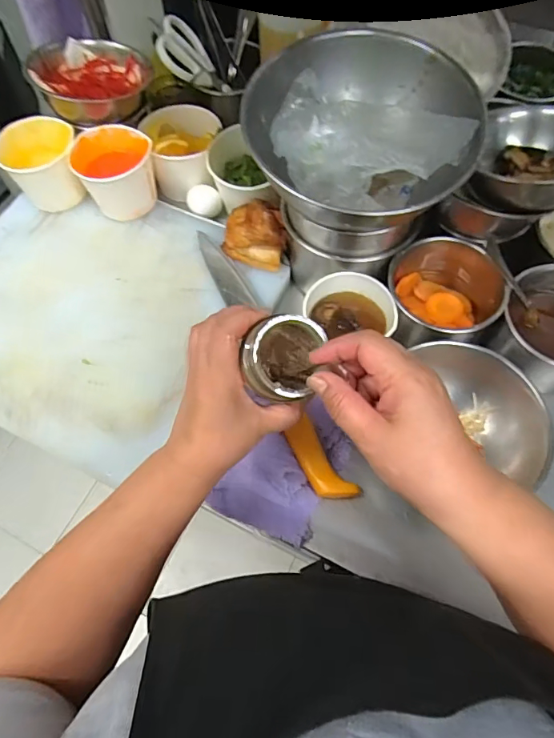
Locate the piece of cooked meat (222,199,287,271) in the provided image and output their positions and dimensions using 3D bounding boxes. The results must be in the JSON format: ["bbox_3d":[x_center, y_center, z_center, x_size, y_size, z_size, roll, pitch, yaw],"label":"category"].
[{"bbox_3d":[-0.027,-0.167,0.568,0.080,0.047,0.066,18,66,10],"label":"piece of cooked meat"}]

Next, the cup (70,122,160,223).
[{"bbox_3d":[-0.203,-0.252,0.596,0.092,0.072,0.084,-1,64,1],"label":"cup"}]

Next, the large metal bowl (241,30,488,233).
[{"bbox_3d":[0.079,-0.217,0.453,0.203,0.098,0.183,-35,68,-14],"label":"large metal bowl"}]

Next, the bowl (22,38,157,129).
[{"bbox_3d":[-0.240,-0.377,0.606,0.146,0.052,0.137,-35,68,-14],"label":"bowl"}]

